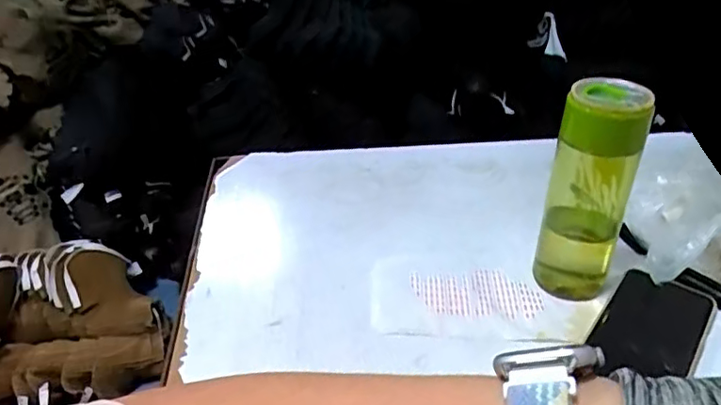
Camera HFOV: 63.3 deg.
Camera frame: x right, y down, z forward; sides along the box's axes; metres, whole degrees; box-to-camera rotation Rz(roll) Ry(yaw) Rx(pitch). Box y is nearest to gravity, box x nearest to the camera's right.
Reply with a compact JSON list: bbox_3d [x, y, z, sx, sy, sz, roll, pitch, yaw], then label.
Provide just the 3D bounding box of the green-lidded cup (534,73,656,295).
[{"bbox_3d":[0.199,-0.012,0.507,0.064,0.192,0.063,-1,32,1],"label":"green-lidded cup"}]

